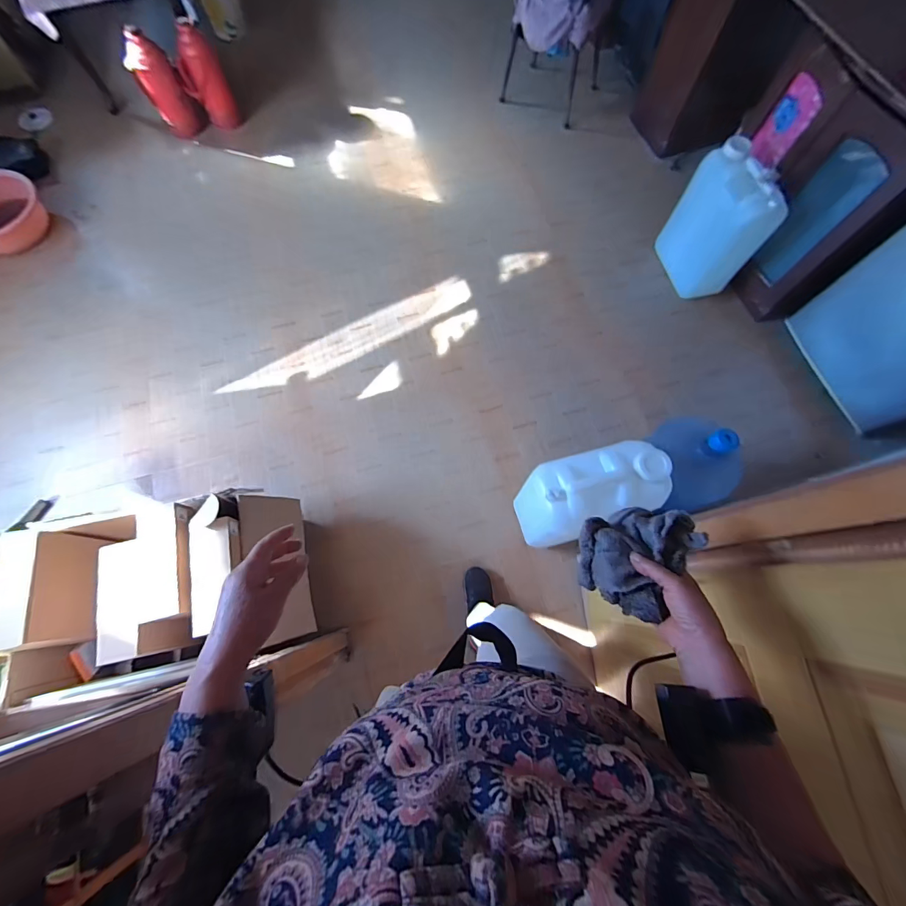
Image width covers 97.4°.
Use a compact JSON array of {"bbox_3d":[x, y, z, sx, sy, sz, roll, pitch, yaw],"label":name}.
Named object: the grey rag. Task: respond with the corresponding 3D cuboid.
[{"bbox_3d":[0.233,0.122,0.512,0.126,0.059,0.148,32,75,8],"label":"grey rag"}]

